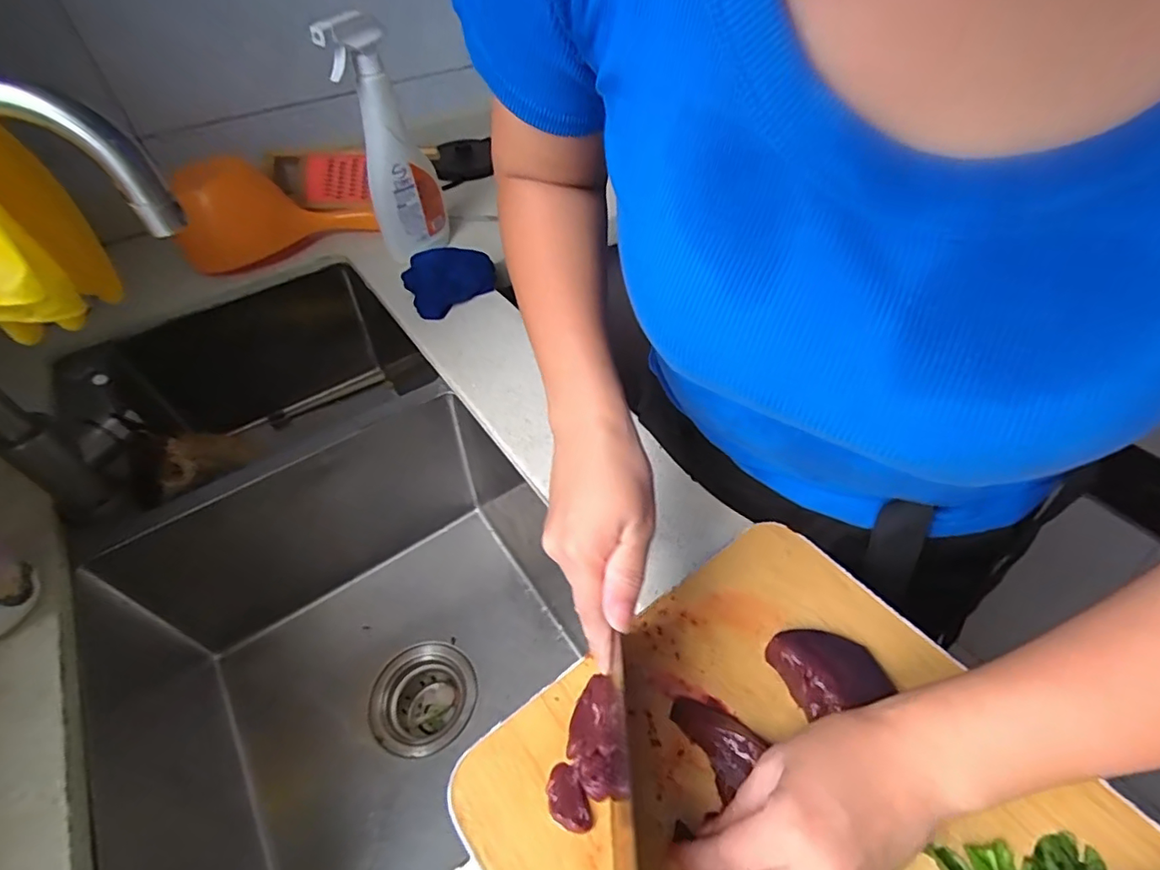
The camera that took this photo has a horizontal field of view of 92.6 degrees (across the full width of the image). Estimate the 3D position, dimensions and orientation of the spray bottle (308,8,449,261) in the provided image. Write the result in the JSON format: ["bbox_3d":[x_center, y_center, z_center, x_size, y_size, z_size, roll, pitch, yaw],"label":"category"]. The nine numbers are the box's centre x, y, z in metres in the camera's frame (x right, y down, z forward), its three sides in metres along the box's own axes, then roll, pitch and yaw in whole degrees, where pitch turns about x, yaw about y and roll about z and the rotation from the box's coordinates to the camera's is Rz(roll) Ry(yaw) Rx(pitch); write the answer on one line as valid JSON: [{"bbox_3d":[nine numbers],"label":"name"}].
[{"bbox_3d":[-0.221,-0.337,0.649,0.049,0.246,0.091,10,49,12],"label":"spray bottle"}]

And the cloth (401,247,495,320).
[{"bbox_3d":[-0.157,-0.189,0.670,0.104,0.052,0.064,-28,52,-21],"label":"cloth"}]

